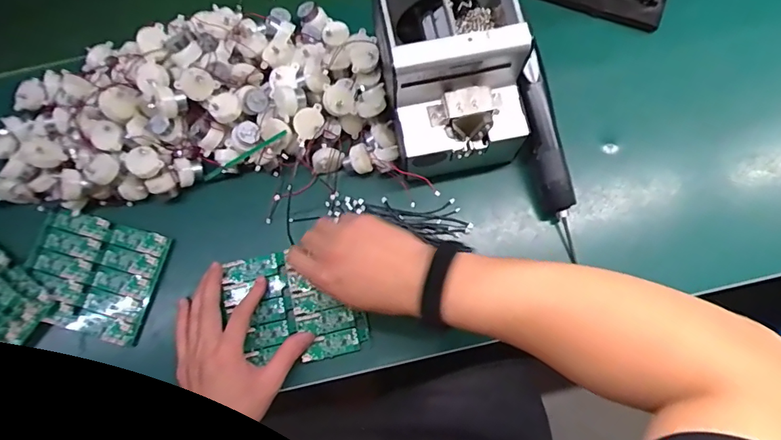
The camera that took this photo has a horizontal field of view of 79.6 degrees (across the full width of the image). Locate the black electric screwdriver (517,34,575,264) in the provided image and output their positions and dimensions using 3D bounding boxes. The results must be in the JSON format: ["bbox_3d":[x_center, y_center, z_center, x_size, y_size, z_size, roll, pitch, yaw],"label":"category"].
[{"bbox_3d":[0.170,-0.067,0.503,0.037,0.029,0.223,-14,96,-2],"label":"black electric screwdriver"}]

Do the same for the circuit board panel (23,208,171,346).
[{"bbox_3d":[-0.326,0.061,0.516,0.143,0.014,0.119,14,76,6],"label":"circuit board panel"}]

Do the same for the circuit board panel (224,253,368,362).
[{"bbox_3d":[-0.099,0.091,0.496,0.136,0.007,0.115,-11,78,-2],"label":"circuit board panel"}]

